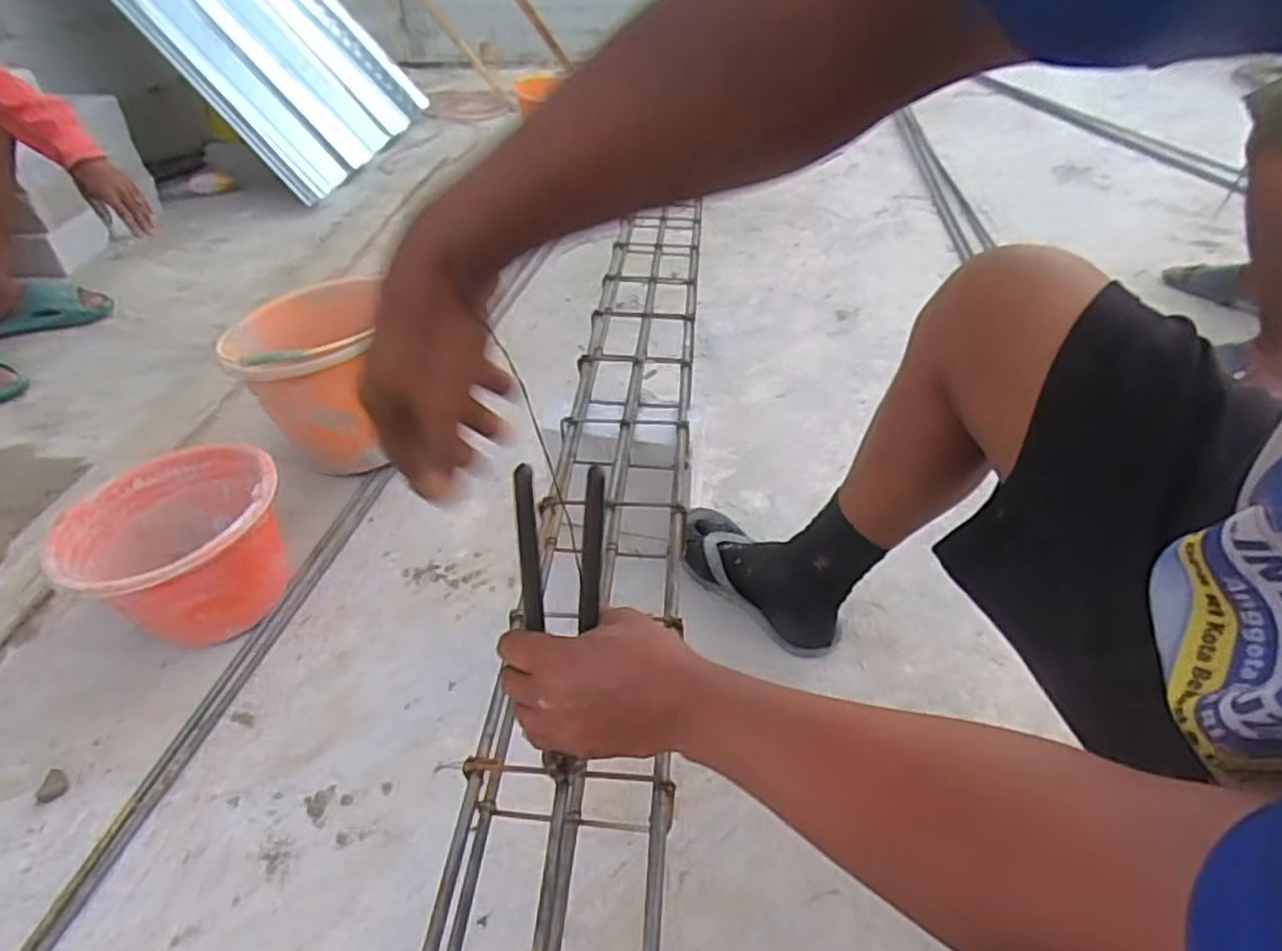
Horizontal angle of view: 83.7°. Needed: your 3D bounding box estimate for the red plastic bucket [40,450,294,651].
[{"bbox_3d":[-0.541,0.092,0.869,0.212,0.168,0.230,-1,40,1],"label":"red plastic bucket"}]

